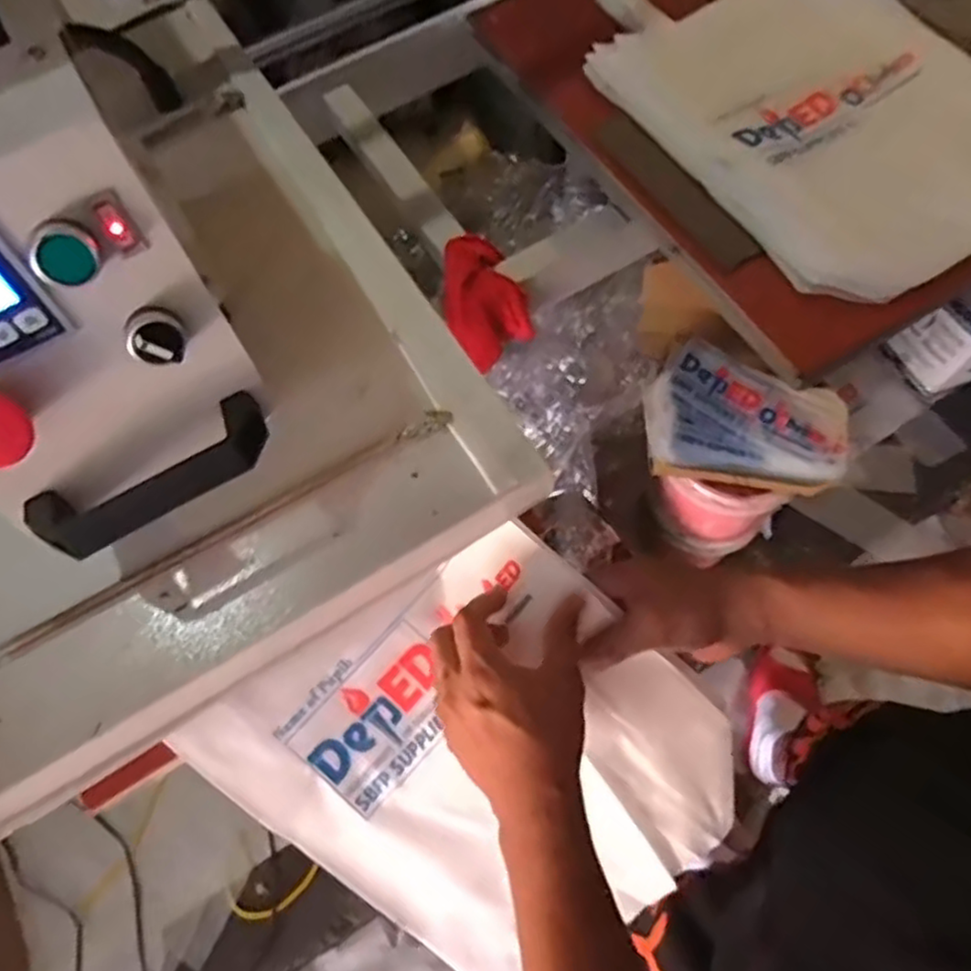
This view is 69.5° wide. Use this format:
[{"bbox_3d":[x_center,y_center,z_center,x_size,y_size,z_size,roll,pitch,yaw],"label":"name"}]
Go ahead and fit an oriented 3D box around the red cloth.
[{"bbox_3d":[0.004,-0.208,0.794,0.096,0.093,0.124,-8,66,0],"label":"red cloth"}]

